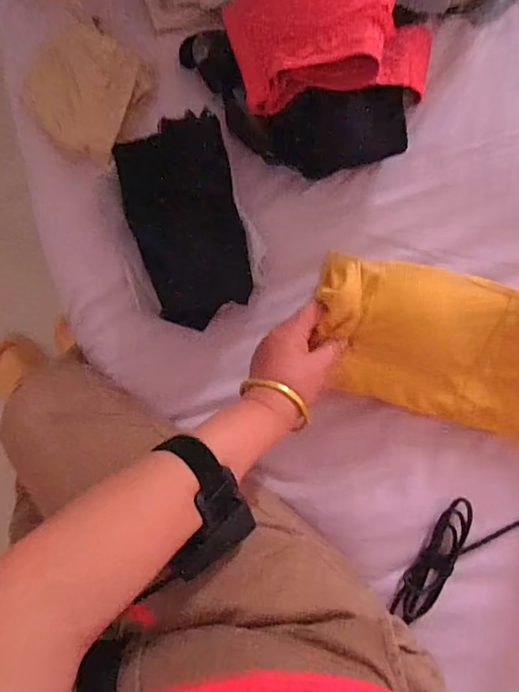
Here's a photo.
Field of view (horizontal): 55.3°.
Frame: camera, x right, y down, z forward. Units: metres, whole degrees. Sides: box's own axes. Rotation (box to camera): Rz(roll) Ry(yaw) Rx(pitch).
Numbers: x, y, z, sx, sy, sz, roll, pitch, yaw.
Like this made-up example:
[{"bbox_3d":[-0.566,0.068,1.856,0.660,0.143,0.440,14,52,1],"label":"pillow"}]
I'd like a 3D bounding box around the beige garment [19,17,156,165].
[{"bbox_3d":[-0.174,-0.254,0.502,0.122,0.028,0.113,0,91,5],"label":"beige garment"}]

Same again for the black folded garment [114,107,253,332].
[{"bbox_3d":[-0.071,-0.117,0.480,0.105,0.022,0.186,-14,92,-2],"label":"black folded garment"}]

